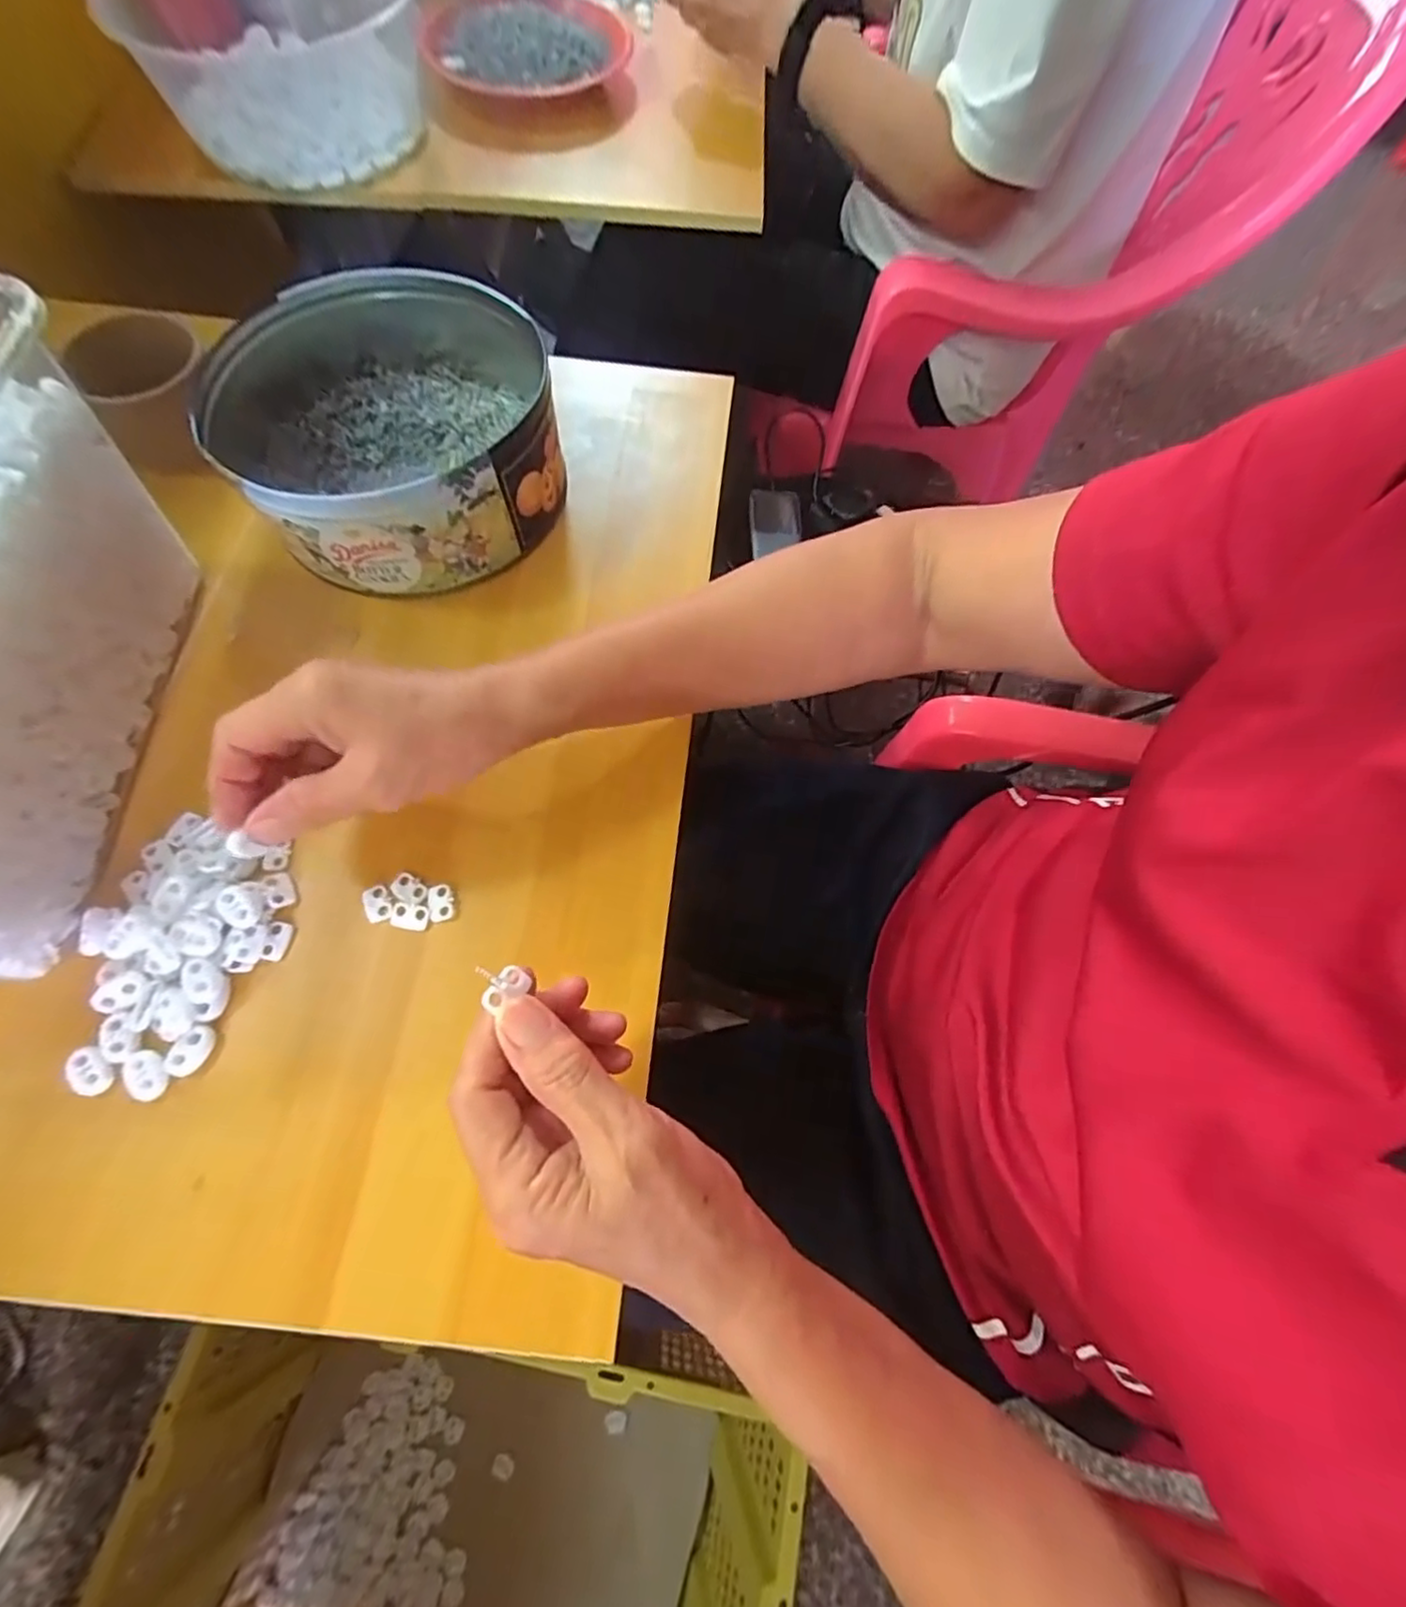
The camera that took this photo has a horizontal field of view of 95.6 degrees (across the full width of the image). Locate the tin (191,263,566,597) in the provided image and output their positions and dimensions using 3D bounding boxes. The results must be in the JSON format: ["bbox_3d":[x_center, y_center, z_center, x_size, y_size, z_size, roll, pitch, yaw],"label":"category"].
[{"bbox_3d":[-0.197,-0.244,0.405,0.187,0.076,0.222,-21,70,-11],"label":"tin"}]

